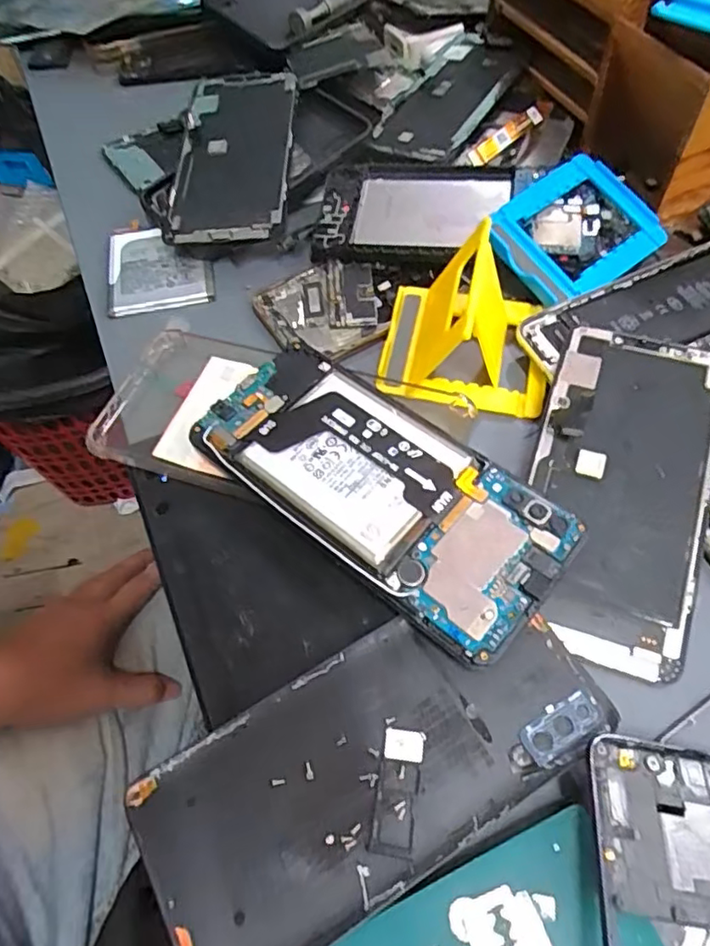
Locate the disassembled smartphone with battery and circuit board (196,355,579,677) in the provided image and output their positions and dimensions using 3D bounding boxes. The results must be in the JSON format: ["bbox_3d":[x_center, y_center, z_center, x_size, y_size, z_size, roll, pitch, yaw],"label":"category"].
[{"bbox_3d":[0.008,0.003,0.250,0.156,0.006,0.072,36,68,22],"label":"disassembled smartphone with battery and circuit board"}]

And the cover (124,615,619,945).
[{"bbox_3d":[0.007,0.098,0.207,0.156,0.005,0.072,-27,58,-14],"label":"cover"}]

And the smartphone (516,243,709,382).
[{"bbox_3d":[0.162,-0.078,0.300,0.145,0.008,0.075,-21,57,-10],"label":"smartphone"}]

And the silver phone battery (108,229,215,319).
[{"bbox_3d":[-0.120,-0.127,0.374,0.061,0.008,0.072,-11,60,-5],"label":"silver phone battery"}]

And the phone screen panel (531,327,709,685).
[{"bbox_3d":[0.114,0.004,0.261,0.069,0.008,0.149,16,70,13],"label":"phone screen panel"}]

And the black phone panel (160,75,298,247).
[{"bbox_3d":[-0.077,-0.209,0.394,0.074,0.013,0.160,-3,62,8],"label":"black phone panel"}]

